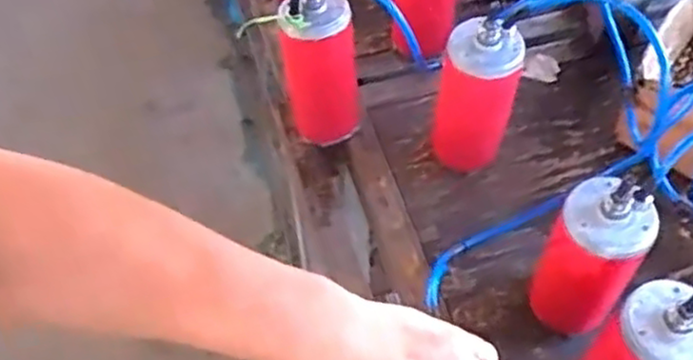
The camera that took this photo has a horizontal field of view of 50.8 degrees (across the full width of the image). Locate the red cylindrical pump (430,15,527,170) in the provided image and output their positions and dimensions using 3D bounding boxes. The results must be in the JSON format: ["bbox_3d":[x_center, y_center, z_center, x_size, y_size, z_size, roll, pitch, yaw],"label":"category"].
[{"bbox_3d":[0.135,-0.075,0.768,0.076,0.184,0.065,16,57,13],"label":"red cylindrical pump"}]

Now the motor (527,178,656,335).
[{"bbox_3d":[0.215,0.077,0.655,0.072,0.199,0.068,-1,54,1],"label":"motor"}]

